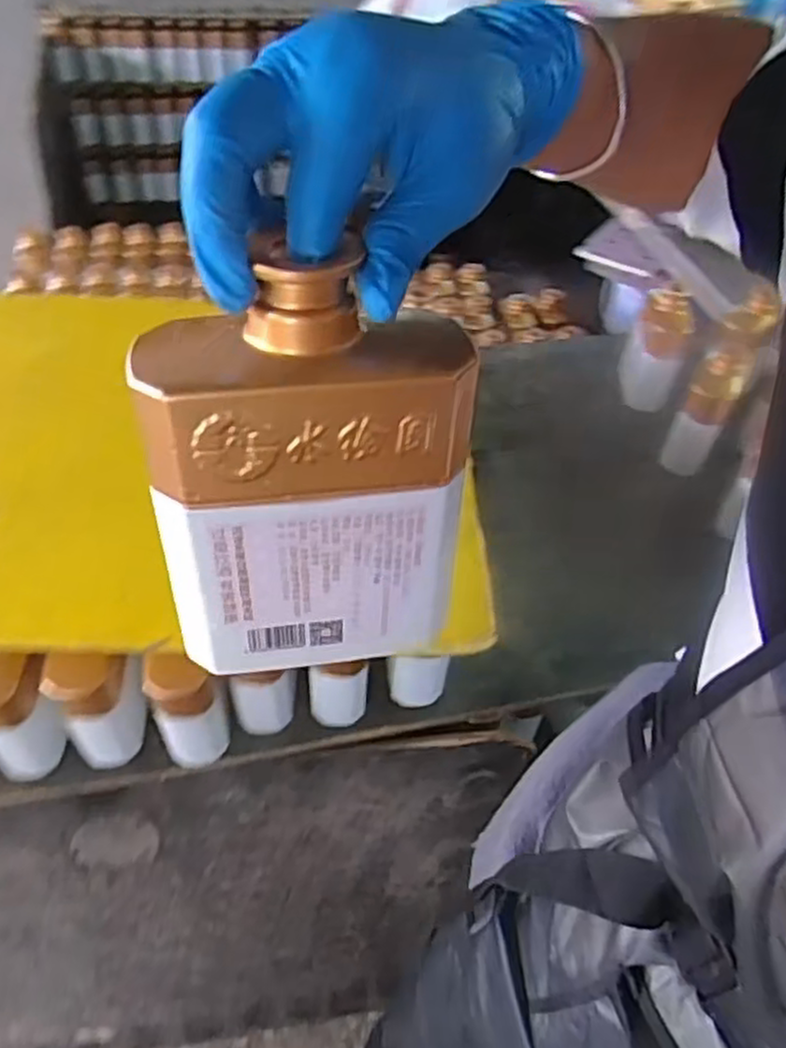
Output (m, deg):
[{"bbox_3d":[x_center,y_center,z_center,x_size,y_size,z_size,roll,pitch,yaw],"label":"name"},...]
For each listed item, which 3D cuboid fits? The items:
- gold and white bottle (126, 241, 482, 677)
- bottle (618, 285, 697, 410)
[{"bbox_3d":[-0.027,-0.017,0.271,0.108,0.152,0.058,-2,49,-6],"label":"gold and white bottle"},{"bbox_3d":[0.369,-0.248,1.044,0.077,0.154,0.084,17,50,11],"label":"bottle"}]

